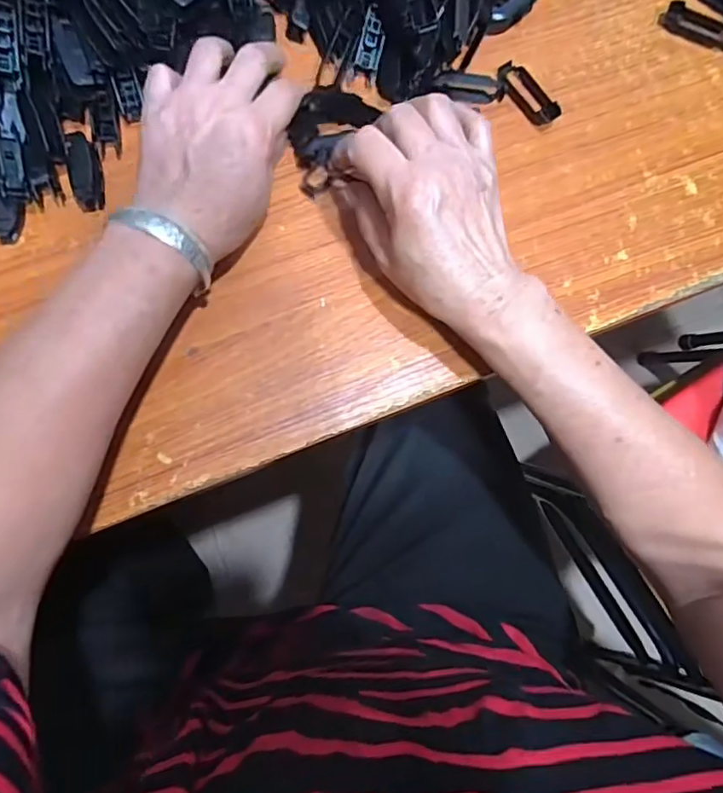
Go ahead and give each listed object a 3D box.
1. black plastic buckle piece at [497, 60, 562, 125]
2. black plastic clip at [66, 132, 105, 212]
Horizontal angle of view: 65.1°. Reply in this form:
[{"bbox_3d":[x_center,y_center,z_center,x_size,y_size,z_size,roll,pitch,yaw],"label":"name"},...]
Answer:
[{"bbox_3d":[0.122,-0.224,0.415,0.021,0.012,0.056,-40,85,-8],"label":"black plastic buckle piece"},{"bbox_3d":[-0.183,-0.148,0.375,0.019,0.014,0.048,-6,105,-5],"label":"black plastic clip"}]

